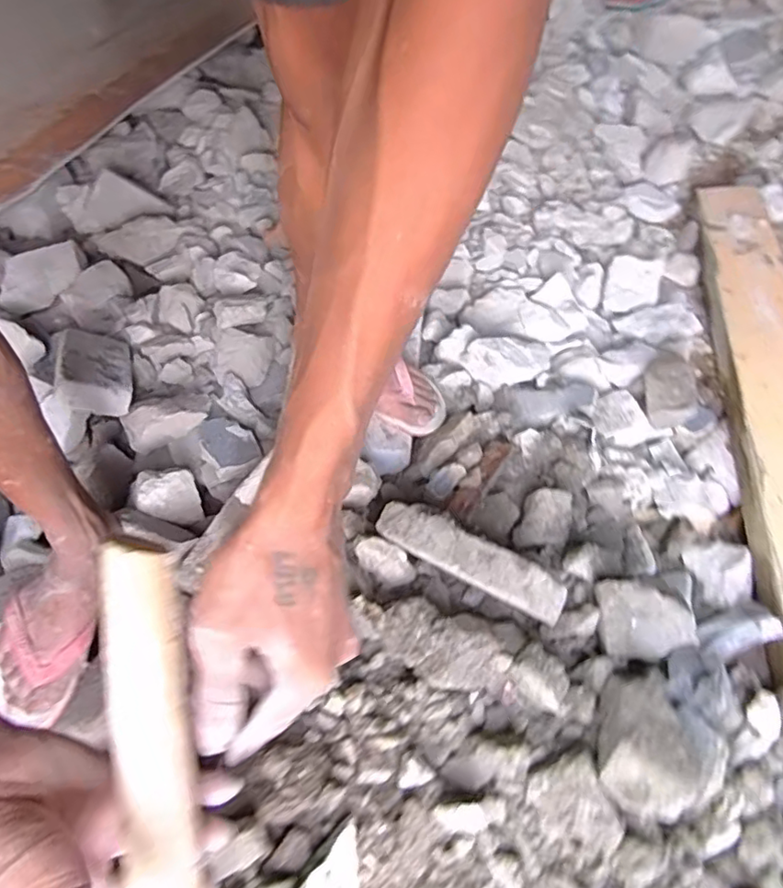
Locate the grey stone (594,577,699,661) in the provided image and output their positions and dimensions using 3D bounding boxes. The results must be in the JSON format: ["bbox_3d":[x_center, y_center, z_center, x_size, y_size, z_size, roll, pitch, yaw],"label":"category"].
[{"bbox_3d":[0.288,0.199,0.666,0.099,0.030,0.078,2,58,3],"label":"grey stone"}]

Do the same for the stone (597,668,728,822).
[{"bbox_3d":[0.265,0.301,0.588,0.128,0.047,0.123,-1,57,1],"label":"stone"}]

